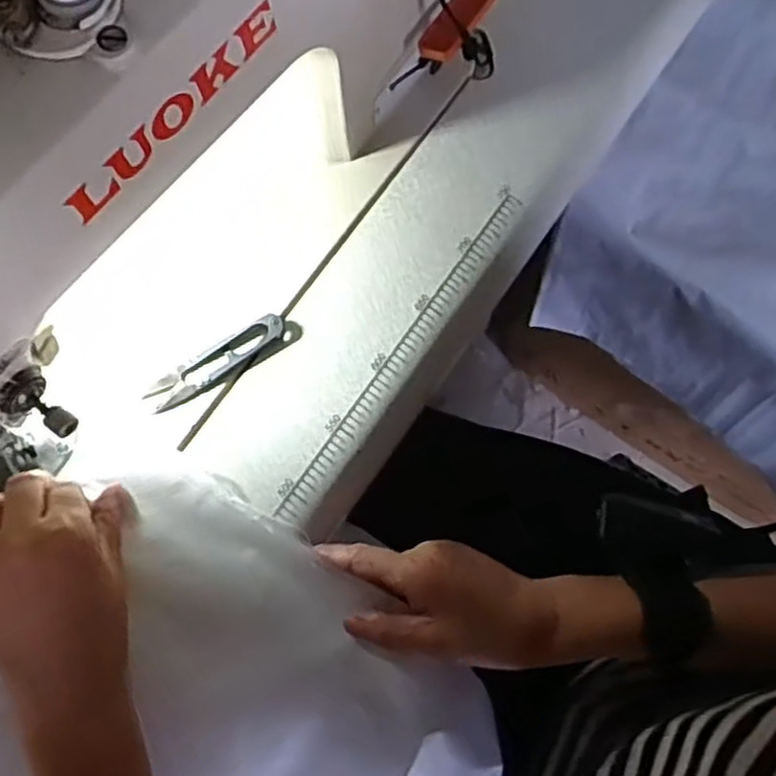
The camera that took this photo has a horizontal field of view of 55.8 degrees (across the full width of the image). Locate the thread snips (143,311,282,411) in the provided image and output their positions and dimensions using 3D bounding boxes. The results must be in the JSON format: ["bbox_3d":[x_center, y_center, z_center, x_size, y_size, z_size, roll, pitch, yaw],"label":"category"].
[{"bbox_3d":[-0.110,-0.017,0.472,0.098,0.008,0.022,-33,80,-8],"label":"thread snips"}]

